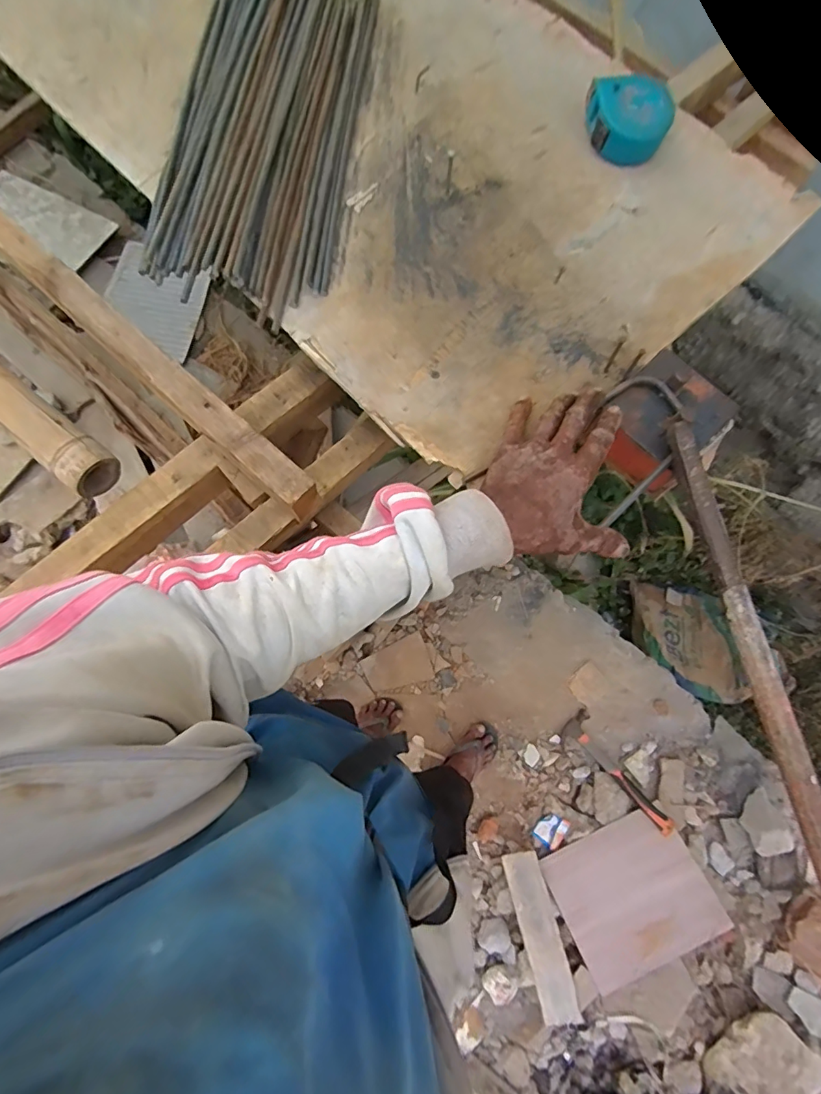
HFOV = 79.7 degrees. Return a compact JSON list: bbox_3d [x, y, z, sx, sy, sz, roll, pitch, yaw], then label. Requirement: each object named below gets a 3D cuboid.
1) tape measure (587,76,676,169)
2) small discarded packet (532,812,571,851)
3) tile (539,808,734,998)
[{"bbox_3d":[0.230,-0.450,0.517,0.082,0.042,0.068,5,77,0],"label":"tape measure"},{"bbox_3d":[0.378,0.761,1.322,0.071,0.012,0.083,32,77,23],"label":"small discarded packet"},{"bbox_3d":[0.550,0.863,1.225,0.346,0.017,0.291,-29,58,1],"label":"tile"}]

